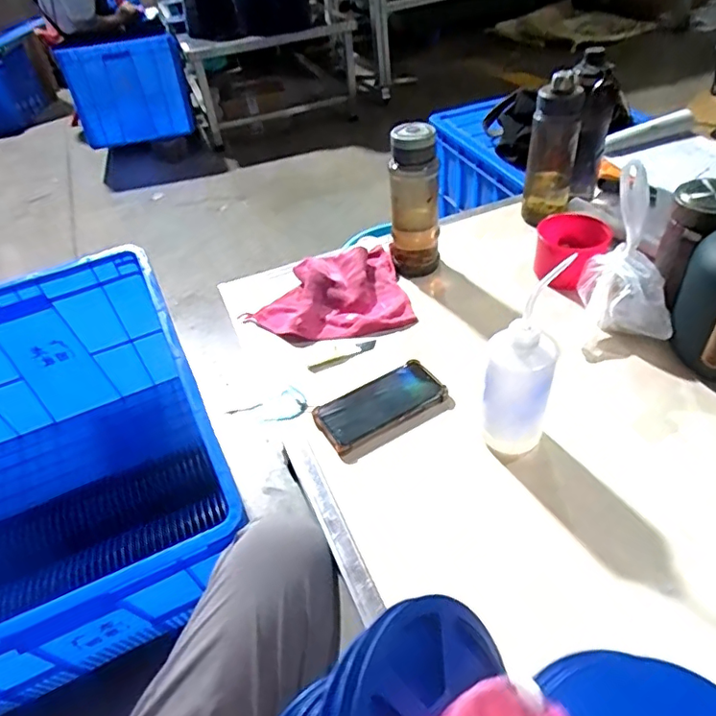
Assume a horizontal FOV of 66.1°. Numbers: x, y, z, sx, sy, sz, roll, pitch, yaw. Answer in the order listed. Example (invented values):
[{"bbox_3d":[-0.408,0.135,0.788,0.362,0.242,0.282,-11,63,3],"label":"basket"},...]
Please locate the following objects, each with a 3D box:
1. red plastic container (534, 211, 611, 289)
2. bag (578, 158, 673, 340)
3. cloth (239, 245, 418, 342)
[{"bbox_3d":[0.326,-0.162,0.841,0.103,0.074,0.101,6,43,15],"label":"red plastic container"},{"bbox_3d":[0.357,-0.134,0.710,0.116,0.171,0.112,12,45,21],"label":"bag"},{"bbox_3d":[-0.047,-0.110,0.868,0.252,0.045,0.196,-5,42,2],"label":"cloth"}]

